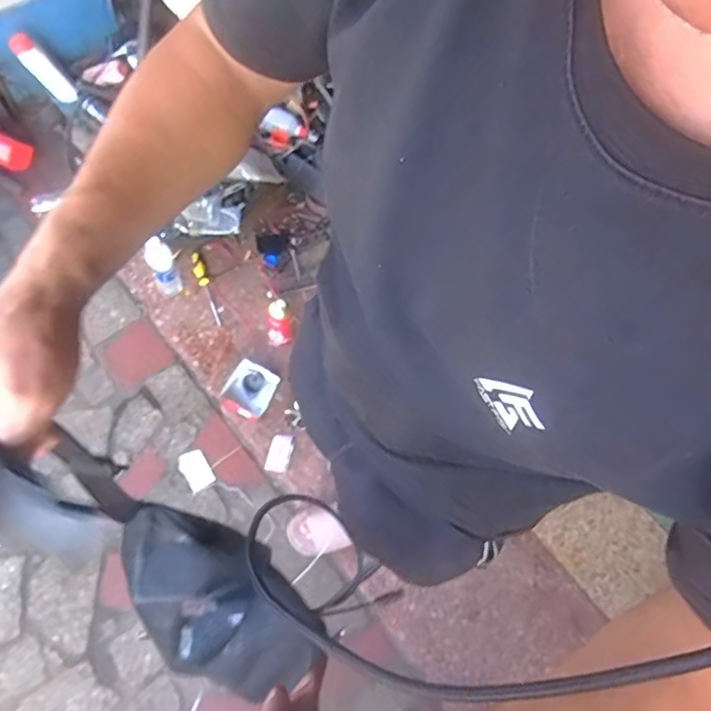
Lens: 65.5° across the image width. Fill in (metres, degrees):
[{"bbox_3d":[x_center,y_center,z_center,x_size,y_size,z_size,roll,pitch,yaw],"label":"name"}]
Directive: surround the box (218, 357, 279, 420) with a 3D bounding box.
[{"bbox_3d":[-0.272,0.090,1.428,0.120,0.042,0.141,29,68,6],"label":"box"}]

